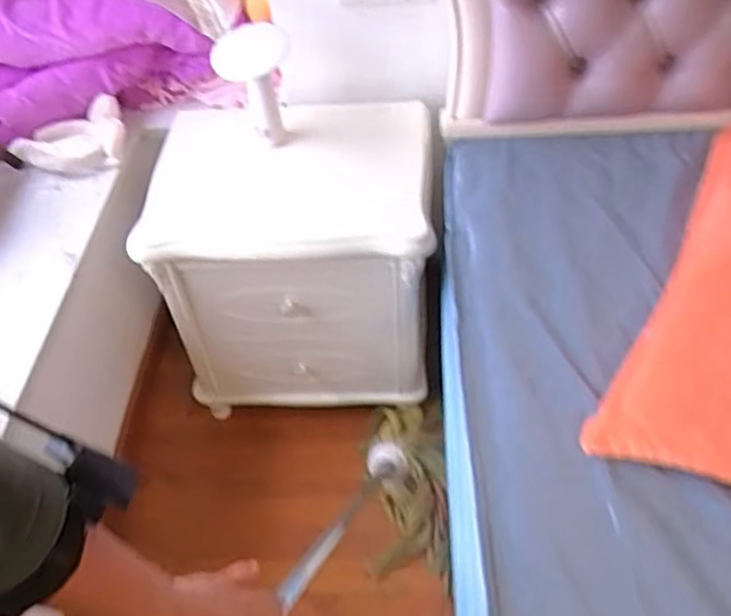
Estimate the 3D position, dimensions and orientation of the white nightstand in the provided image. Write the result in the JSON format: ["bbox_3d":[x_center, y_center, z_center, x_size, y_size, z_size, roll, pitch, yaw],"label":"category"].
[{"bbox_3d":[-0.132,-0.104,1.342,0.497,0.458,0.384,0,49,5],"label":"white nightstand"}]

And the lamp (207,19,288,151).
[{"bbox_3d":[-0.177,-0.357,1.138,0.115,0.176,0.118,-13,49,-7],"label":"lamp"}]

